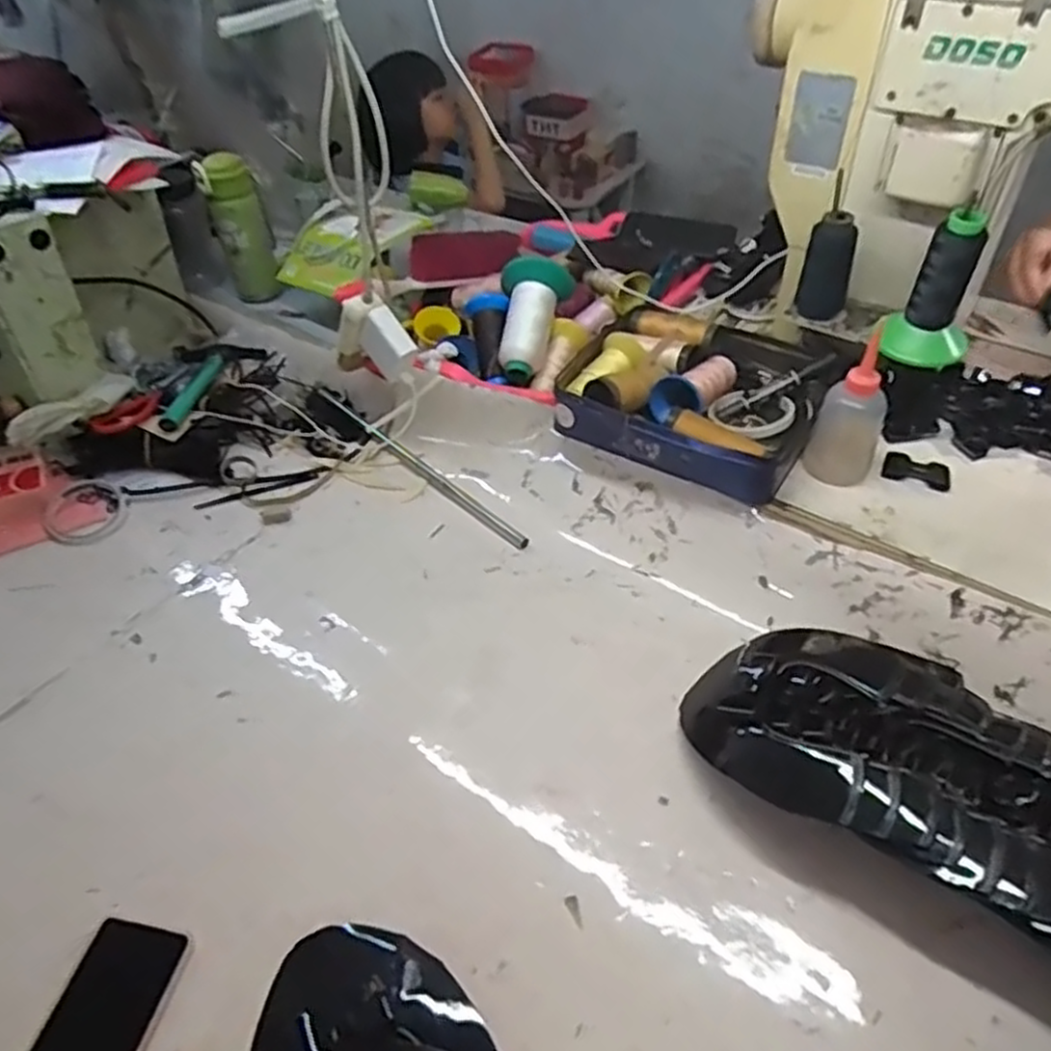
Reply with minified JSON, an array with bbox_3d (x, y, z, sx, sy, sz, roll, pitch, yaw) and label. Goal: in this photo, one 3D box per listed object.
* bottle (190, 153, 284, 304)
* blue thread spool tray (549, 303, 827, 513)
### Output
[{"bbox_3d":[-0.420,-0.432,1.150,0.077,0.205,0.071,-15,46,-13],"label":"bottle"},{"bbox_3d":[0.188,-0.153,0.862,0.260,0.070,0.243,20,48,21],"label":"blue thread spool tray"}]

